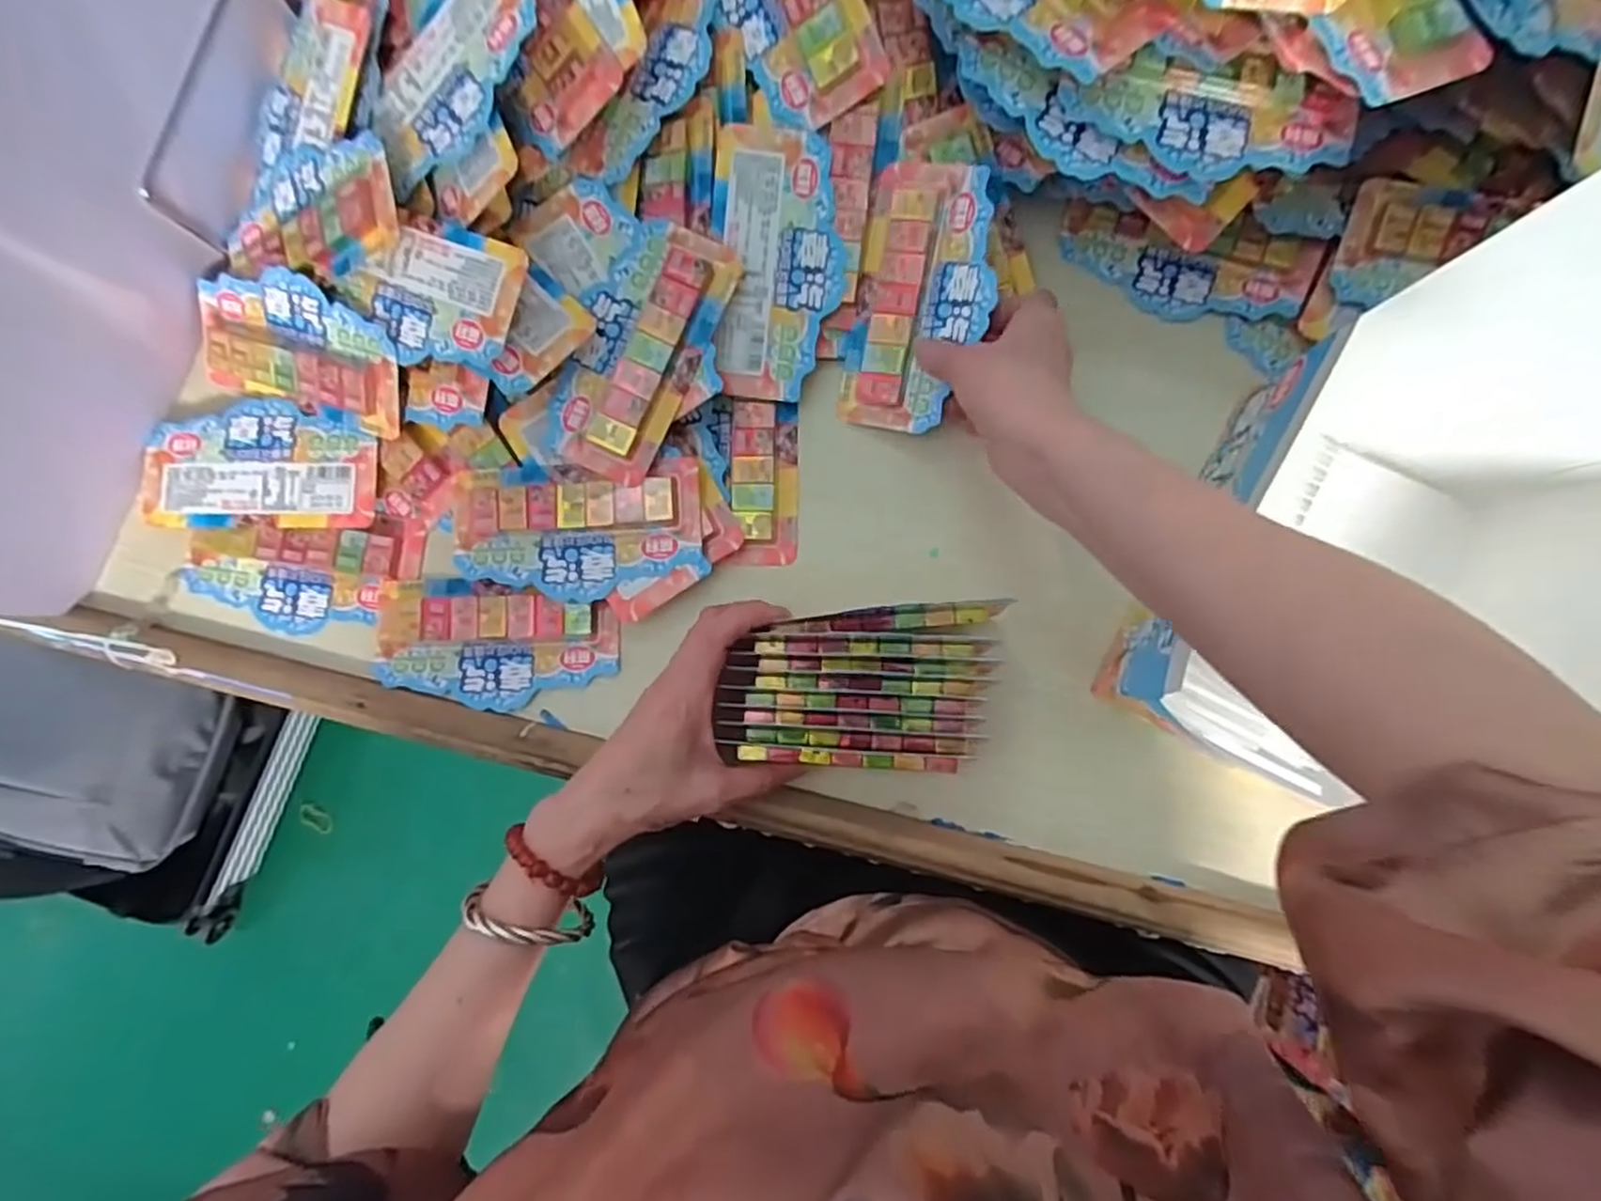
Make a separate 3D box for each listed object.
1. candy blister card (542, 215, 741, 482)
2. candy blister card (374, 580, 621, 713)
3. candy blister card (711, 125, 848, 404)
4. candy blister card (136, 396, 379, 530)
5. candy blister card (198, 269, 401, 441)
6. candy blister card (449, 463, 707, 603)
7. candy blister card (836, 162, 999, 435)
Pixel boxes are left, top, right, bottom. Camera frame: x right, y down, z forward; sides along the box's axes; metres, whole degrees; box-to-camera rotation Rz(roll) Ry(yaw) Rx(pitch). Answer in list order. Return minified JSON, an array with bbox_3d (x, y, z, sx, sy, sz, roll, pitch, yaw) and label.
[{"bbox_3d":[-0.093,-0.143,0.414,0.068,0.020,0.146,25,95,0],"label":"candy blister card"},{"bbox_3d":[-0.182,0.028,0.438,0.142,0.014,0.068,7,94,2],"label":"candy blister card"},{"bbox_3d":[-0.012,-0.193,0.422,0.074,0.020,0.144,0,94,2],"label":"candy blister card"},{"bbox_3d":[-0.327,-0.082,0.437,0.143,0.008,0.076,1,94,2],"label":"candy blister card"},{"bbox_3d":[-0.296,-0.149,0.428,0.137,0.011,0.074,19,110,11],"label":"candy blister card"},{"bbox_3d":[-0.129,-0.040,0.426,0.142,0.014,0.076,-1,94,2],"label":"candy blister card"},{"bbox_3d":[0.069,-0.172,0.418,0.076,0.012,0.145,14,102,17],"label":"candy blister card"}]

